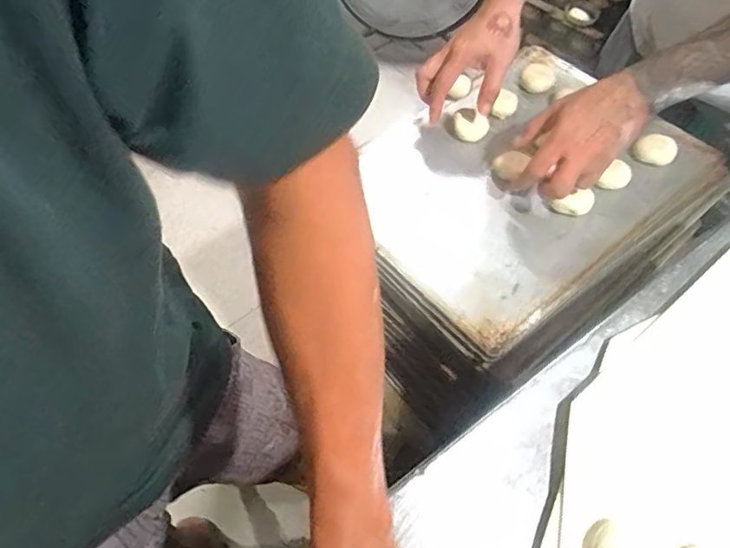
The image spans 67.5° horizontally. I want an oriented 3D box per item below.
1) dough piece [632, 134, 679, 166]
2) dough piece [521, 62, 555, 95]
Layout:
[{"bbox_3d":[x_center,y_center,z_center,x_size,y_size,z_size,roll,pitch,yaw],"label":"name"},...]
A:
[{"bbox_3d":[0.387,-0.166,0.724,0.047,0.022,0.044,0,58,0],"label":"dough piece"},{"bbox_3d":[0.257,-0.296,0.812,0.046,0.025,0.051,15,59,9],"label":"dough piece"}]

